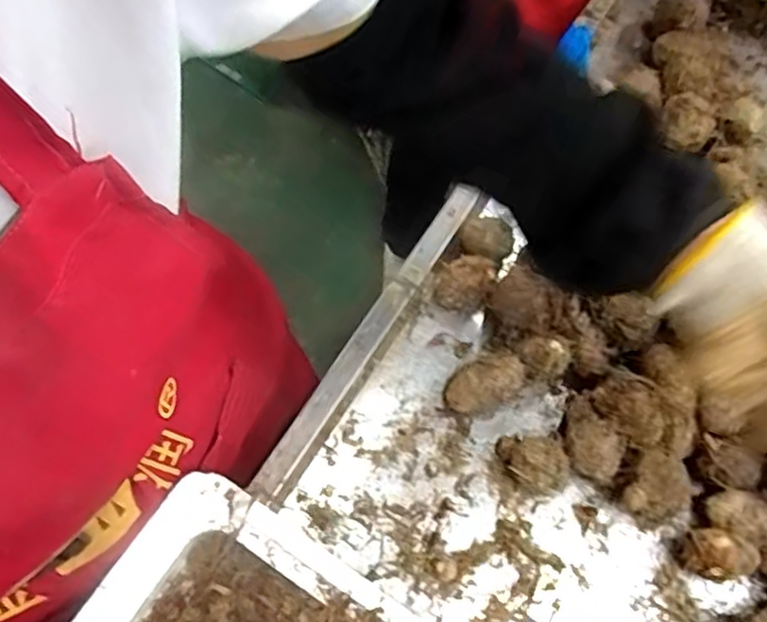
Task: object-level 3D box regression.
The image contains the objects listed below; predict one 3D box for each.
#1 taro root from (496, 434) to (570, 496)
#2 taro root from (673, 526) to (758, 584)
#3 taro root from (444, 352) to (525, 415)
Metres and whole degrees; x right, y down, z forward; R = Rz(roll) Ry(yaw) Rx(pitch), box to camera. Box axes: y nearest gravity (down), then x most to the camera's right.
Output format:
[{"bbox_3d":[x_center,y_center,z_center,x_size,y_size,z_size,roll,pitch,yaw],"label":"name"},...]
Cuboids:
[{"bbox_3d":[0.106,0.107,0.488,0.050,0.042,0.037,27,69,11],"label":"taro root"},{"bbox_3d":[0.227,0.167,0.468,0.046,0.034,0.033,3,67,1],"label":"taro root"},{"bbox_3d":[0.076,0.056,0.510,0.058,0.040,0.033,-18,68,-8],"label":"taro root"}]

